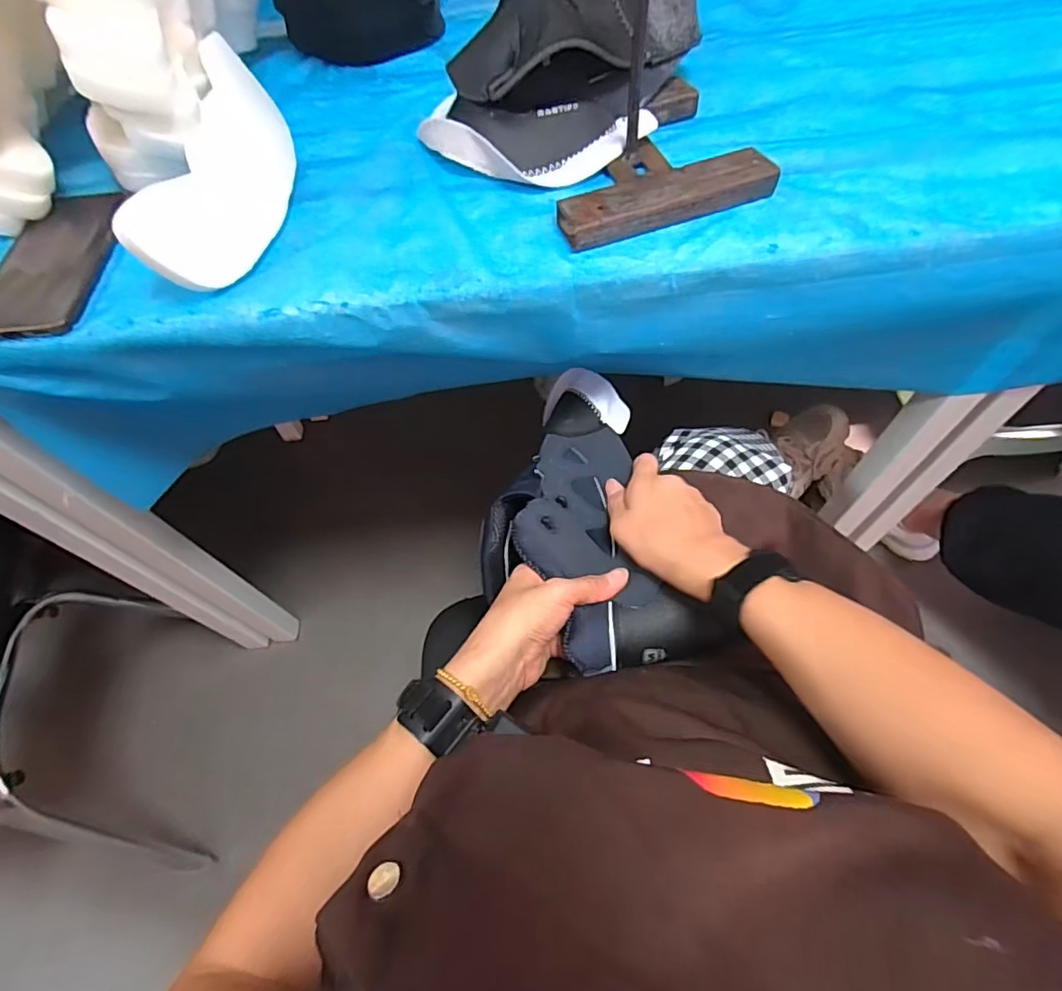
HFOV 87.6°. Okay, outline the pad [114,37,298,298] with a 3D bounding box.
[{"bbox_3d":[-0.234,-0.260,0.432,0.024,0.089,0.257,-27,54,38],"label":"pad"}]

